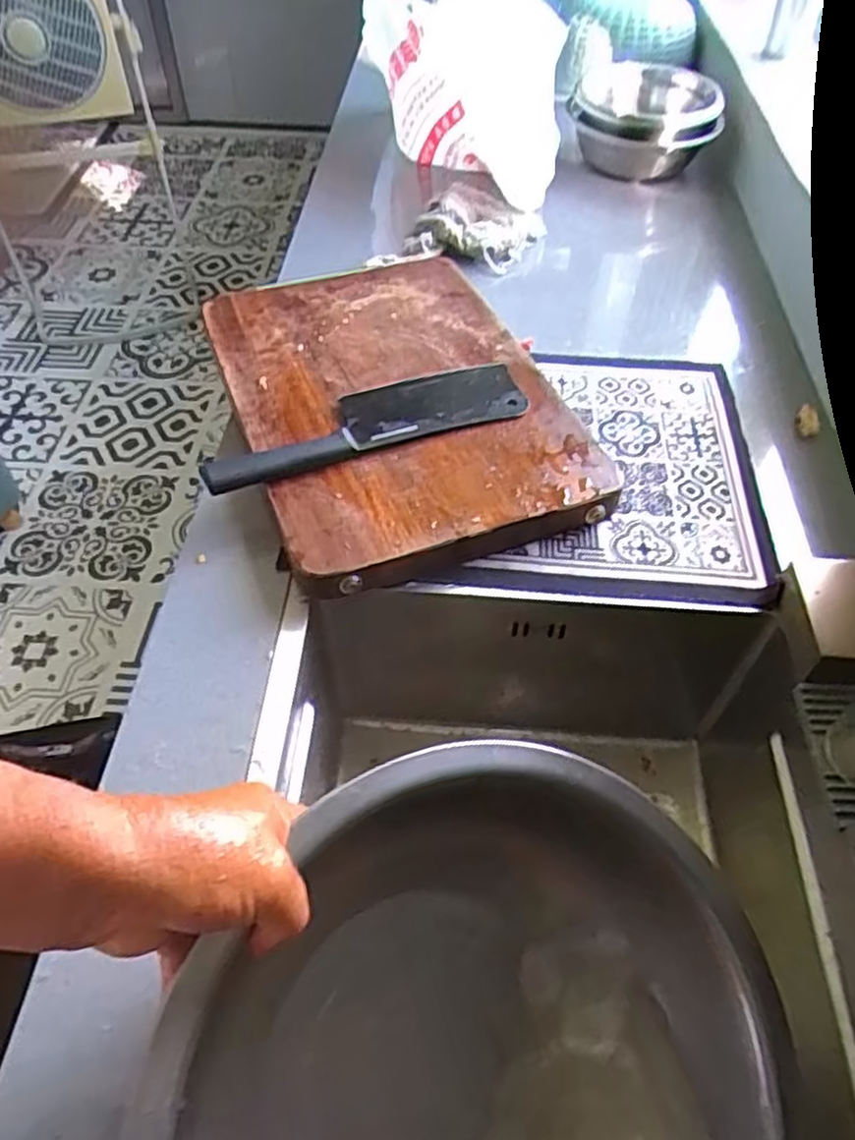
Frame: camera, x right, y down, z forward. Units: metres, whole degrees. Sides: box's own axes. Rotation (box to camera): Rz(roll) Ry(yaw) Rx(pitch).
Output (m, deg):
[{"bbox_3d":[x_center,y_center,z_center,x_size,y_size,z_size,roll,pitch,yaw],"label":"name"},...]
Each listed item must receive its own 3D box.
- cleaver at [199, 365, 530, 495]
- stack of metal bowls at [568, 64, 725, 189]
[{"bbox_3d":[-0.052,-0.131,0.647,0.285,0.016,0.079,-19,54,-16],"label":"cleaver"},{"bbox_3d":[0.296,-0.617,1.024,0.186,0.092,0.211,14,52,9],"label":"stack of metal bowls"}]

